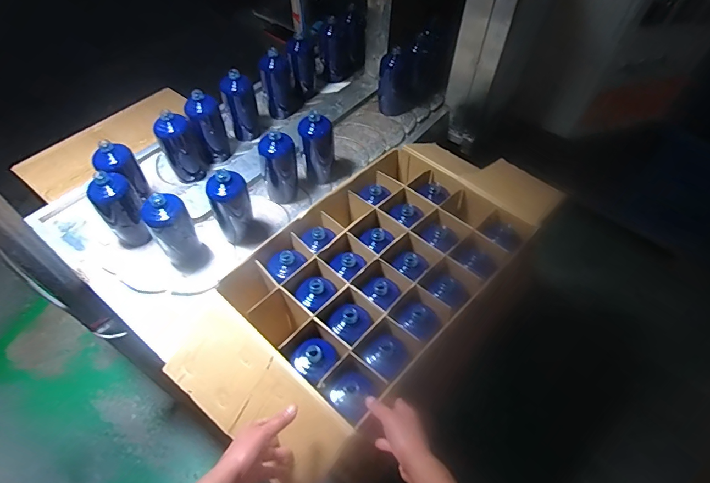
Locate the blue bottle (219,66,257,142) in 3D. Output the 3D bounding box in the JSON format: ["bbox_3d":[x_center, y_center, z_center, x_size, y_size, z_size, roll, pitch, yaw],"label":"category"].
[{"bbox_3d":[-0.310,-0.373,1.146,0.080,0.182,0.064,-12,56,-10],"label":"blue bottle"}]

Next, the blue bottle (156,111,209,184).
[{"bbox_3d":[-0.424,-0.235,1.044,0.093,0.193,0.087,1,54,-1],"label":"blue bottle"}]

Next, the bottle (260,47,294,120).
[{"bbox_3d":[-0.223,-0.464,1.214,0.073,0.189,0.083,-4,55,-5],"label":"bottle"}]

